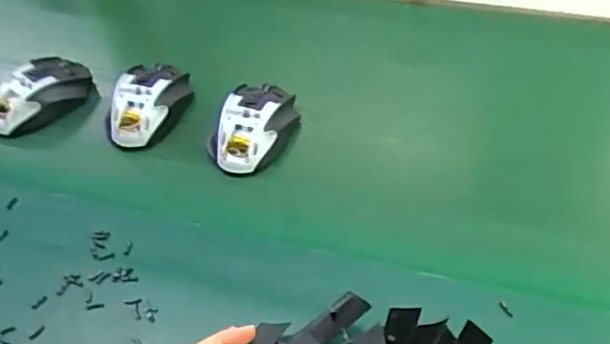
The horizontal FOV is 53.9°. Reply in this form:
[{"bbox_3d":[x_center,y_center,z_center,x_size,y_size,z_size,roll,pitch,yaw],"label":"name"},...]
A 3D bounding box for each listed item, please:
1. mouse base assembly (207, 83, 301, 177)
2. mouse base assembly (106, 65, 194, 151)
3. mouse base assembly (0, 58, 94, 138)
[{"bbox_3d":[-0.052,-0.047,0.608,0.077,0.046,0.109,19,53,20],"label":"mouse base assembly"},{"bbox_3d":[-0.168,-0.075,0.640,0.071,0.040,0.113,17,52,19],"label":"mouse base assembly"},{"bbox_3d":[-0.288,-0.083,0.653,0.112,0.042,0.067,-28,52,-19],"label":"mouse base assembly"}]

